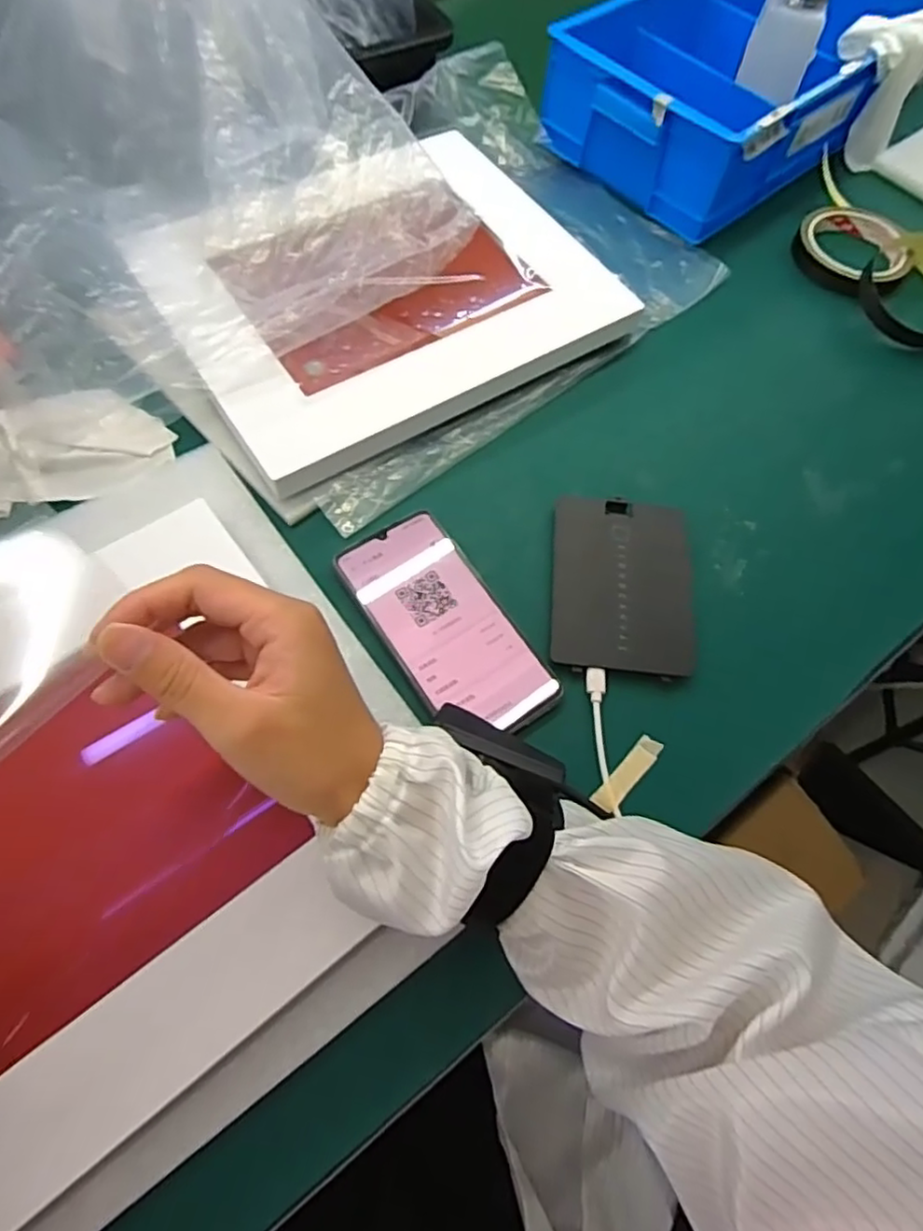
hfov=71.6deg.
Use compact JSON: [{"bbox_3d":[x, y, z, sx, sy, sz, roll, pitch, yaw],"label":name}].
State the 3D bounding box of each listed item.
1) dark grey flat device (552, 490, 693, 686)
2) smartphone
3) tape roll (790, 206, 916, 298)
[{"bbox_3d":[0.100,-0.022,0.396,0.085,0.015,0.118,6,64,0],"label":"dark grey flat device"},{"bbox_3d":[-0.010,0.003,0.377,0.072,0.005,0.148,-31,70,-17],"label":"smartphone"},{"bbox_3d":[0.329,-0.306,0.537,0.095,0.019,0.093,1,65,-3],"label":"tape roll"}]

